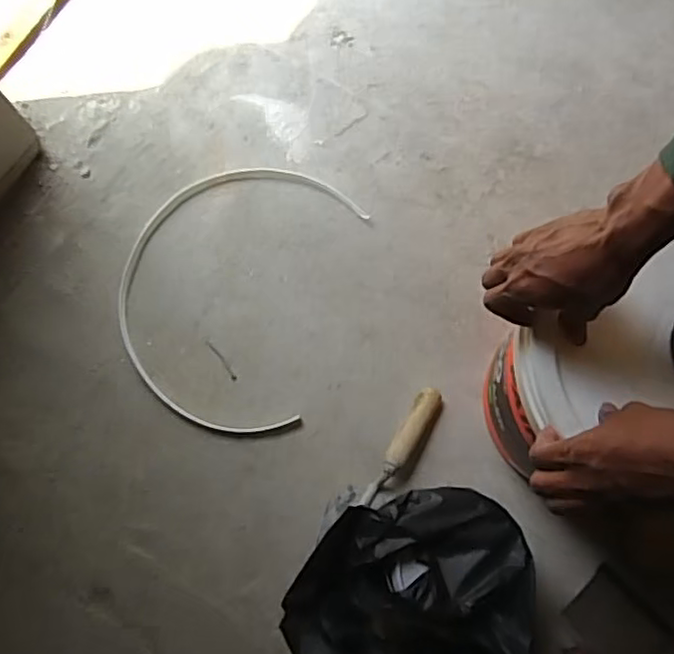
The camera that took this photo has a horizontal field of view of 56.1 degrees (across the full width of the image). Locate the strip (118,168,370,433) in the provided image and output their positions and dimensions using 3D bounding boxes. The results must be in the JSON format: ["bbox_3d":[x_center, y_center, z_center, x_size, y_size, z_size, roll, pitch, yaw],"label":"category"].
[{"bbox_3d":[-0.164,-0.065,0.969,0.332,0.016,0.420,17,76,6],"label":"strip"}]

